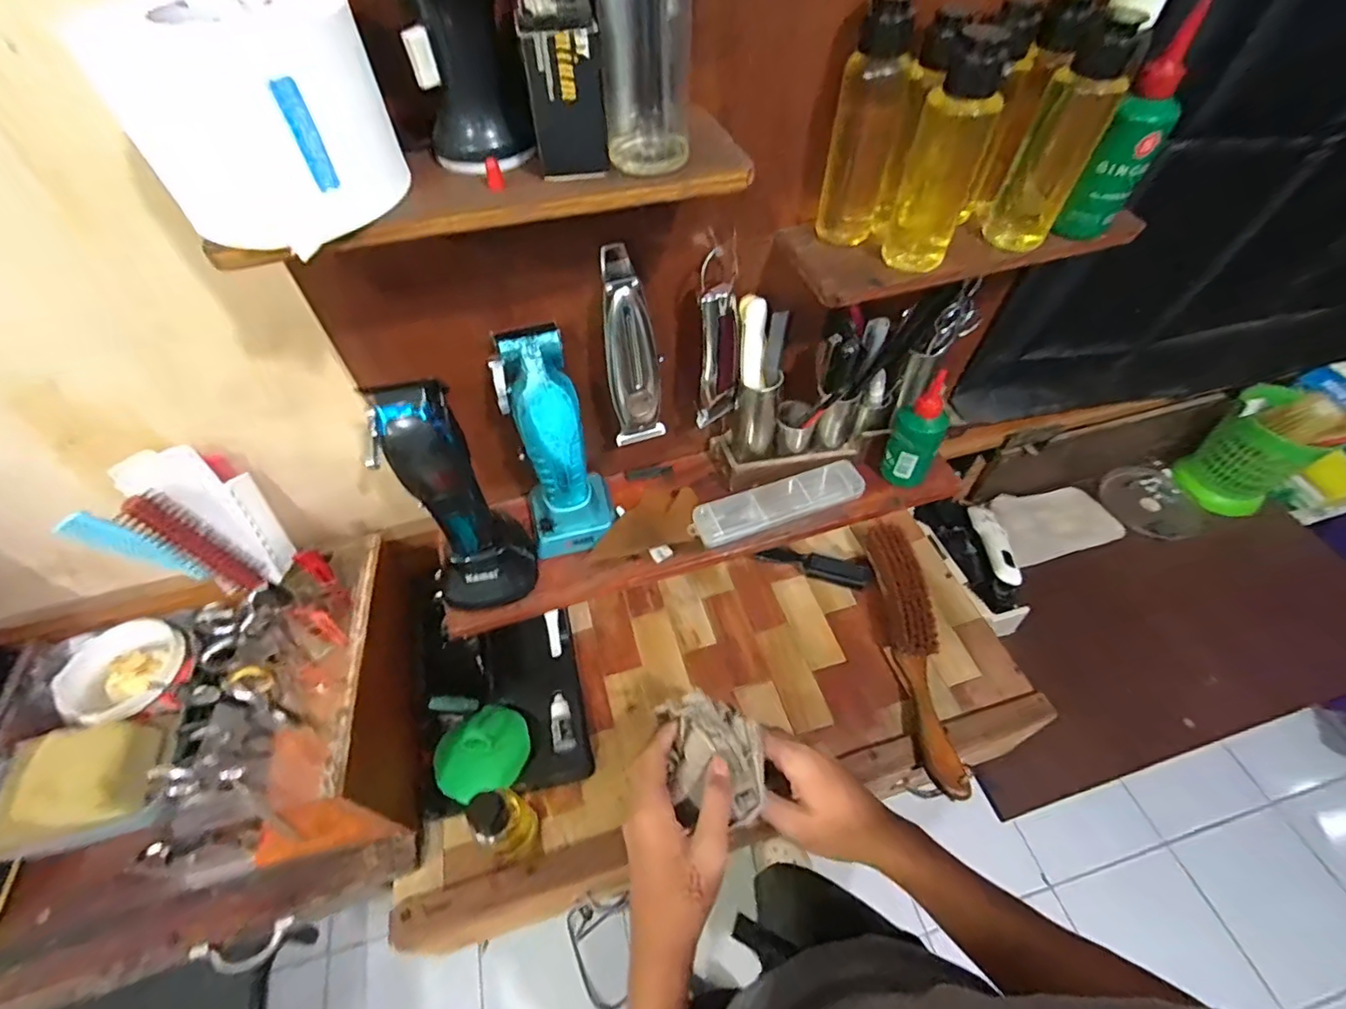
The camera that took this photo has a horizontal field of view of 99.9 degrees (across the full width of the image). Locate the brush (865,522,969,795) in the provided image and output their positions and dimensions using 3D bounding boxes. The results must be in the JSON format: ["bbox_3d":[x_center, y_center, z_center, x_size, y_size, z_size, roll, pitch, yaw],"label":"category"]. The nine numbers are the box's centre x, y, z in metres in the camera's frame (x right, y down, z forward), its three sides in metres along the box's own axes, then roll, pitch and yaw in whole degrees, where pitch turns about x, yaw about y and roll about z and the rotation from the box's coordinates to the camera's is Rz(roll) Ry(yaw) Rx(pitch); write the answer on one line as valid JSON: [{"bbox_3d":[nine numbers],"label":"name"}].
[{"bbox_3d":[0.230,0.134,0.535,0.038,0.046,0.251,-2,53,0],"label":"brush"}]

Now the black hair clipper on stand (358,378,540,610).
[{"bbox_3d":[-0.151,0.002,0.406,0.078,0.191,0.063,-24,56,-16],"label":"black hair clipper on stand"}]

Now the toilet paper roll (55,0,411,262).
[{"bbox_3d":[-0.161,-0.155,0.226,0.069,0.068,0.074,11,54,10],"label":"toilet paper roll"}]

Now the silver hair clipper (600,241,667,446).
[{"bbox_3d":[-0.031,-0.109,0.420,0.039,0.151,0.030,-12,54,-8],"label":"silver hair clipper"}]

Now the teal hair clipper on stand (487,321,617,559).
[{"bbox_3d":[-0.089,-0.041,0.436,0.071,0.177,0.068,-13,54,-9],"label":"teal hair clipper on stand"}]

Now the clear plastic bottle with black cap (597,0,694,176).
[{"bbox_3d":[-0.011,-0.212,0.239,0.043,0.118,0.032,-5,53,-2],"label":"clear plastic bottle with black cap"}]

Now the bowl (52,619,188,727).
[{"bbox_3d":[-0.476,0.147,0.494,0.087,0.027,0.087,-1,53,1],"label":"bowl"}]

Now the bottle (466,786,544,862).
[{"bbox_3d":[-0.125,0.244,0.425,0.033,0.093,0.037,-25,56,-17],"label":"bottle"}]

